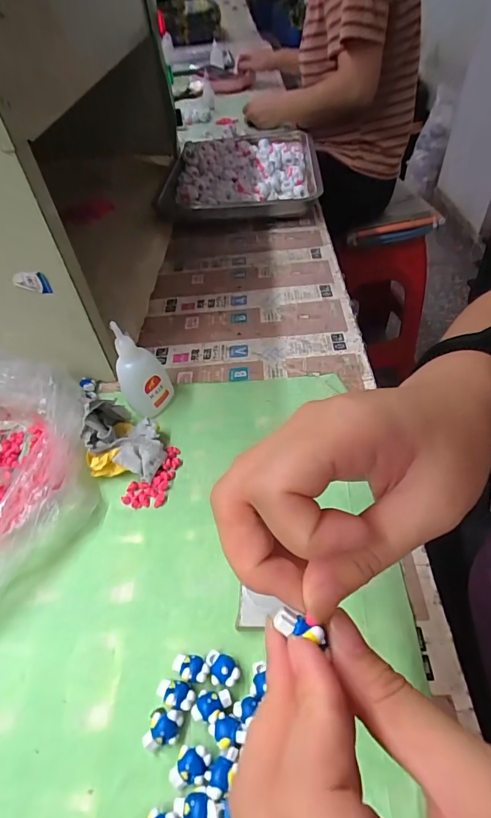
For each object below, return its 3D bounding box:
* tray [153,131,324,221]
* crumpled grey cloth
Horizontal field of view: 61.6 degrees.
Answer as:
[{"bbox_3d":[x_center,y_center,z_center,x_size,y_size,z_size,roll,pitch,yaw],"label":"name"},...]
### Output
[{"bbox_3d":[-0.018,-0.368,0.660,0.266,0.057,0.264,1,49,7],"label":"tray"},{"bbox_3d":[-0.105,0.021,0.352,0.086,0.035,0.054,17,53,21],"label":"crumpled grey cloth"}]

